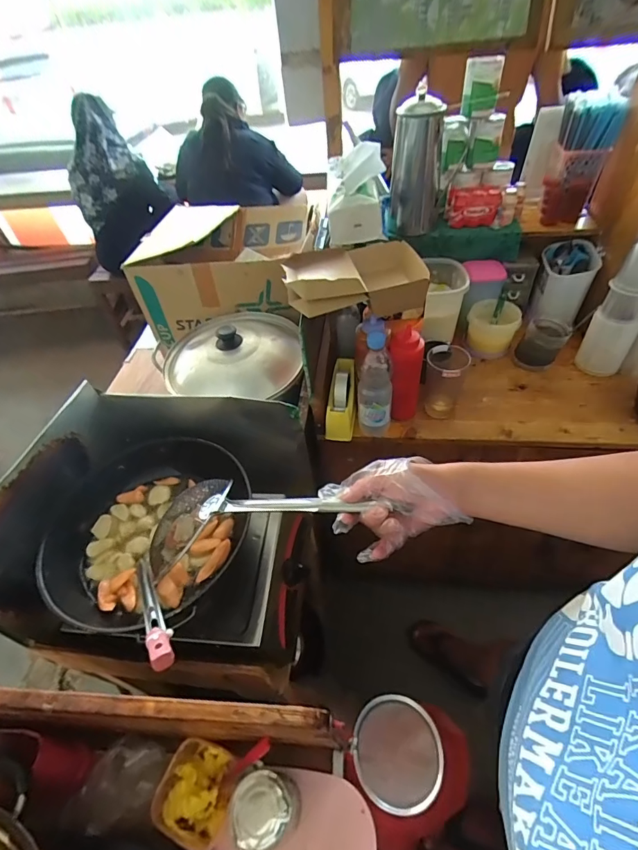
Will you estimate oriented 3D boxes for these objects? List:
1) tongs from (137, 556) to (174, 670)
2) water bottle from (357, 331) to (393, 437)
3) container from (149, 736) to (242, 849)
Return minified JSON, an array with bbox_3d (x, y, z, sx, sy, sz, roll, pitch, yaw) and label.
[{"bbox_3d":[-0.232,0.248,0.578,0.027,0.015,0.237,-31,24,-19],"label":"tongs"},{"bbox_3d":[0.109,-0.071,0.814,0.064,0.234,0.058,0,49,6],"label":"water bottle"},{"bbox_3d":[-0.157,0.478,0.547,0.092,0.052,0.096,12,51,16],"label":"container"}]

